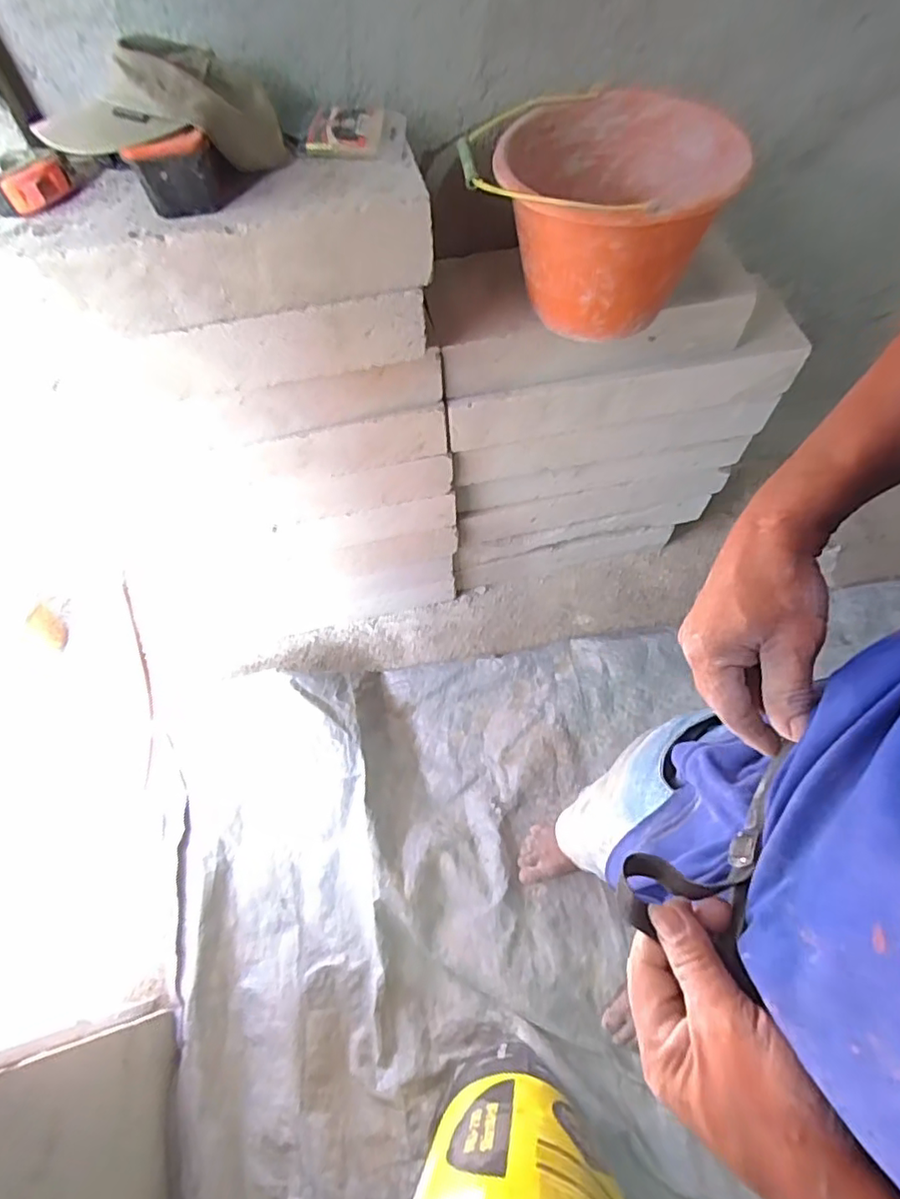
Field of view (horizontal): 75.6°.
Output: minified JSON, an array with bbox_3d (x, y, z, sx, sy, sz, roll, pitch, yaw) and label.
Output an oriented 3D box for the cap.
[{"bbox_3d":[-0.284,-0.499,0.584,0.239,0.090,0.110,-25,62,-29],"label":"cap"}]

